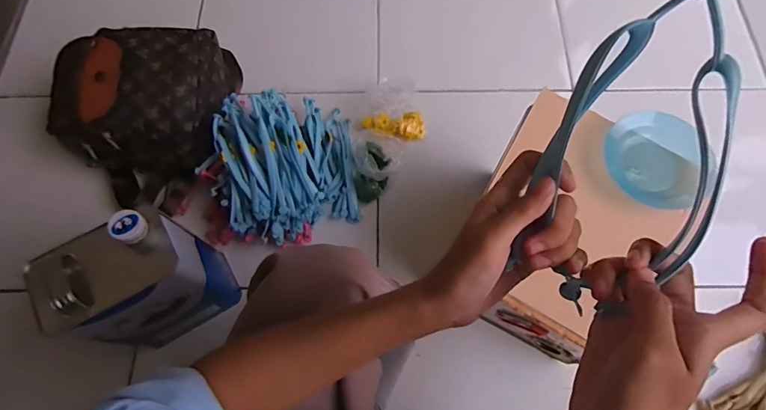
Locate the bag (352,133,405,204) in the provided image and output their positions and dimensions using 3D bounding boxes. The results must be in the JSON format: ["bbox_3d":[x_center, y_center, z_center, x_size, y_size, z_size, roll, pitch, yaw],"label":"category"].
[{"bbox_3d":[-0.017,-0.076,0.783,0.089,0.059,0.129,22,71,9],"label":"bag"}]

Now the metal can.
[{"bbox_3d":[-0.332,0.103,0.591,0.165,0.206,0.110,-26,71,-9],"label":"metal can"}]

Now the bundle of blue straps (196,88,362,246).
[{"bbox_3d":[-0.181,-0.080,0.749,0.255,0.136,0.260,-12,70,-4],"label":"bundle of blue straps"}]

